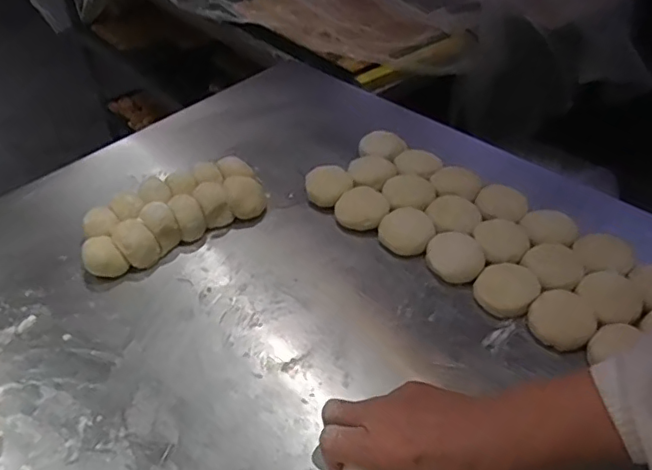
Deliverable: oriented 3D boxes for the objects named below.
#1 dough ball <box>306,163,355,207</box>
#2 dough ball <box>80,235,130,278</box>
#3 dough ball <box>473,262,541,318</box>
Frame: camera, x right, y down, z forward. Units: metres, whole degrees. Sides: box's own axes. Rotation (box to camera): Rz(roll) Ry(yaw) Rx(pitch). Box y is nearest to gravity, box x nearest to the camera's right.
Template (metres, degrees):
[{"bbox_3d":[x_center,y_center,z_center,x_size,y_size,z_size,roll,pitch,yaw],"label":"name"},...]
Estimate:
[{"bbox_3d":[0.003,-0.059,0.668,0.046,0.030,0.051,31,53,29],"label":"dough ball"},{"bbox_3d":[-0.234,0.025,0.586,0.034,0.030,0.046,-35,53,-30],"label":"dough ball"},{"bbox_3d":[0.177,0.053,0.551,0.055,0.017,0.059,-1,44,1],"label":"dough ball"}]

